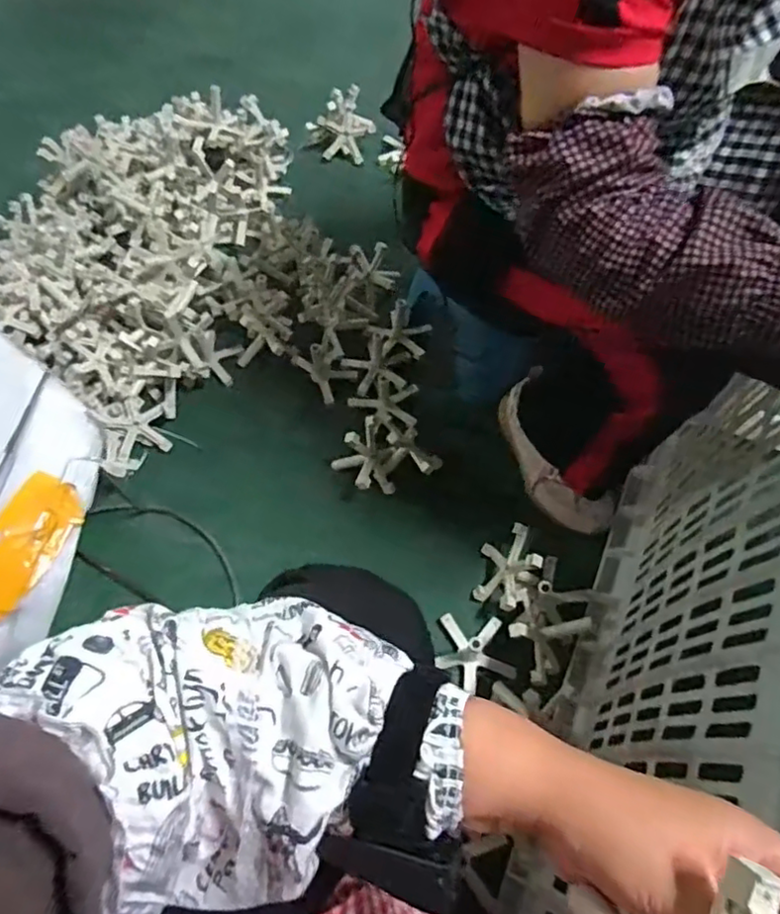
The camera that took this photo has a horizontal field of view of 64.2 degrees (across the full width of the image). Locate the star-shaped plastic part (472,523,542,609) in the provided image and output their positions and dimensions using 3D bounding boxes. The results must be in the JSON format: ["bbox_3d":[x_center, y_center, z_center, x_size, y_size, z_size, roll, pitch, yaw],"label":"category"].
[{"bbox_3d":[0.146,0.136,0.783,0.075,0.095,0.105,28,66,16],"label":"star-shaped plastic part"}]

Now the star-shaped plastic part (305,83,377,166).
[{"bbox_3d":[-0.088,-0.633,1.192,0.103,0.083,0.107,38,69,20],"label":"star-shaped plastic part"}]

